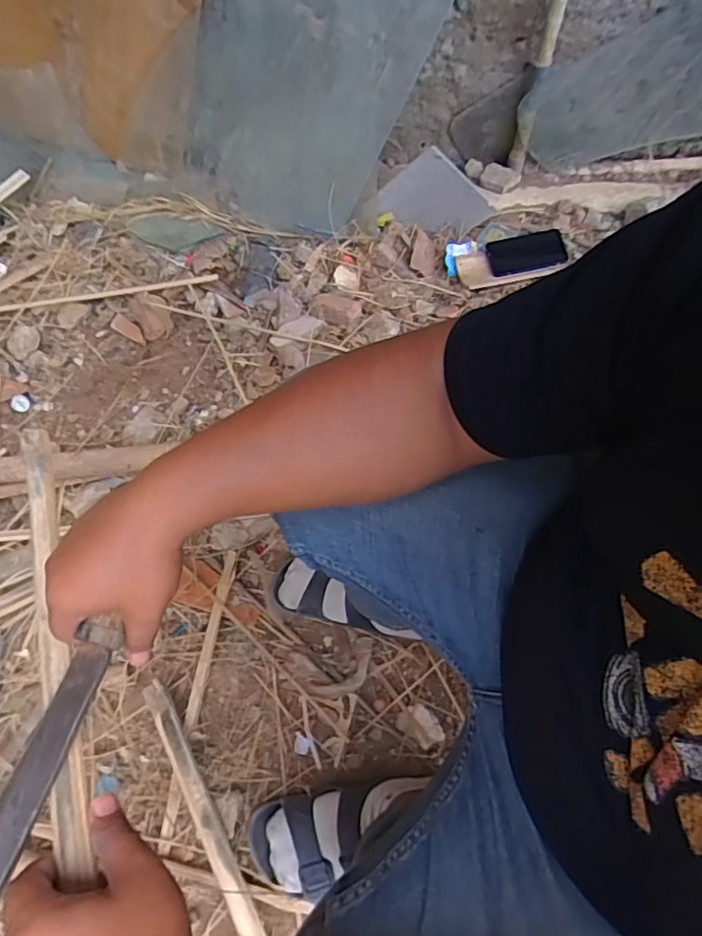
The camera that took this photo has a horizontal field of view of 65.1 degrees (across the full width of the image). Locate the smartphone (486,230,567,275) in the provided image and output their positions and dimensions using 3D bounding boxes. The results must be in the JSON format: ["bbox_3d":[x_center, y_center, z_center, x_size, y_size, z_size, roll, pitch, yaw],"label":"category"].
[{"bbox_3d":[0.341,-0.417,1.064,0.150,0.017,0.073,-10,83,-2],"label":"smartphone"}]

